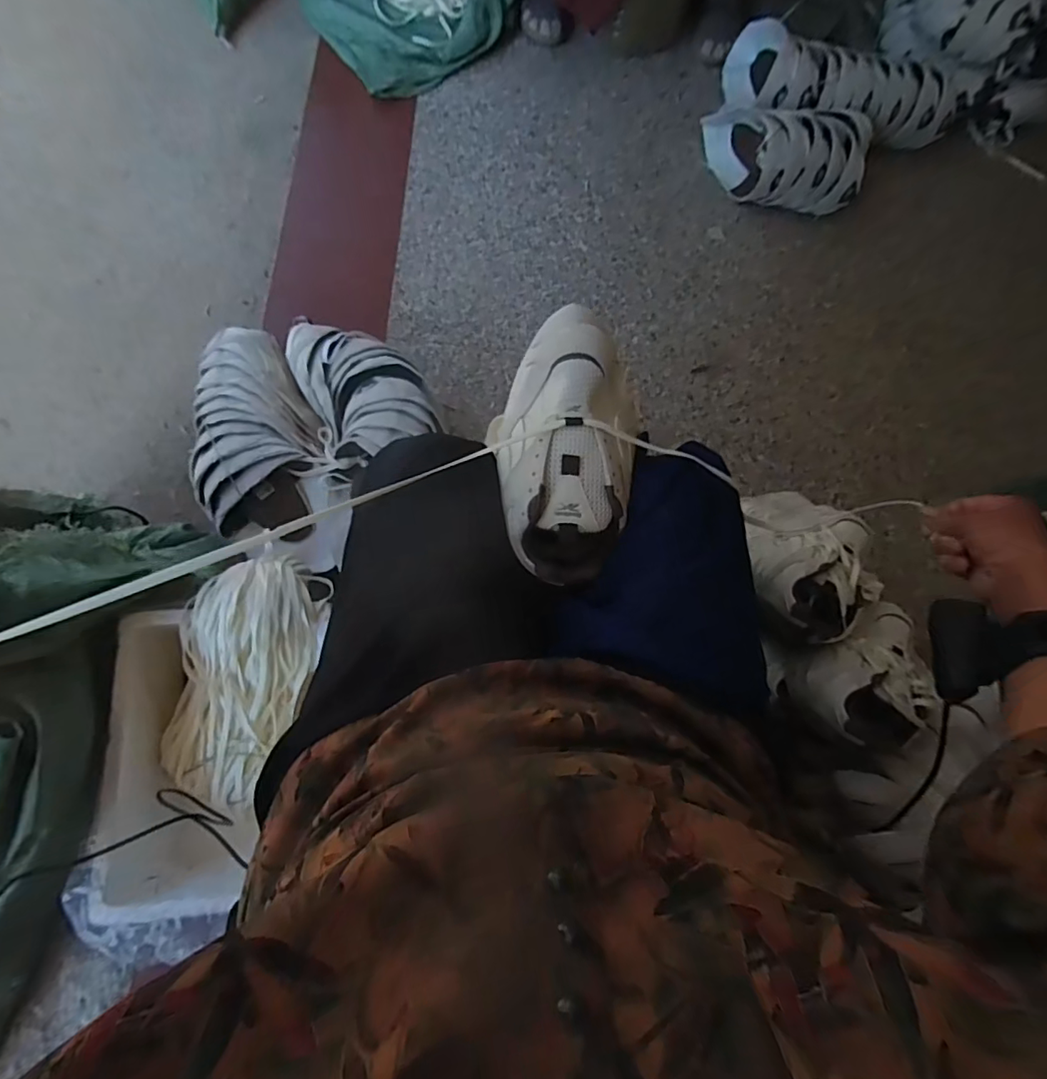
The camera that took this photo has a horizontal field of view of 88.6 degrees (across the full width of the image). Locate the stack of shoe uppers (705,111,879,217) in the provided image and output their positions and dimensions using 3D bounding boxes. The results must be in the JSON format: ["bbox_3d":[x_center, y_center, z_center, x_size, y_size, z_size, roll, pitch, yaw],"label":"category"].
[{"bbox_3d":[0.537,-0.788,1.099,0.321,0.133,0.190,11,75,-3],"label":"stack of shoe uppers"}]

